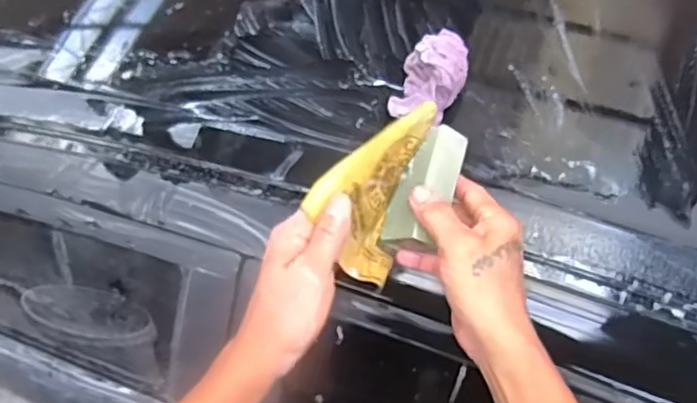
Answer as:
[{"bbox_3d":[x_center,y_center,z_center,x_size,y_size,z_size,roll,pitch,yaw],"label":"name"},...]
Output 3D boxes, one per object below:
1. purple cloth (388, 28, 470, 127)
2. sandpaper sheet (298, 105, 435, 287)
[{"bbox_3d":[0.093,-0.141,0.671,0.072,0.072,0.087,22,67,13],"label":"purple cloth"},{"bbox_3d":[0.035,-0.007,0.466,0.132,0.098,0.034,-44,46,-20],"label":"sandpaper sheet"}]

